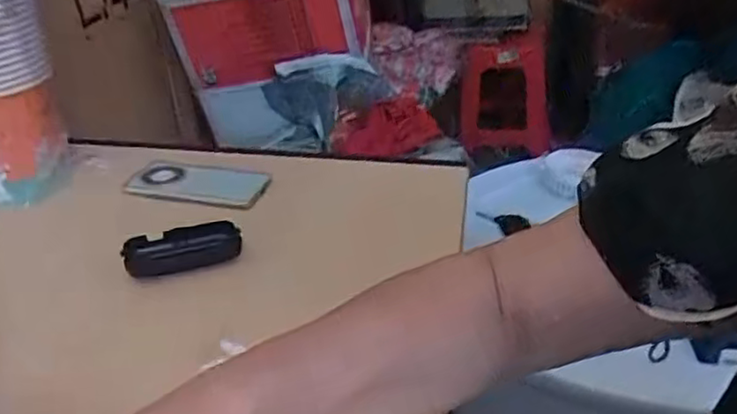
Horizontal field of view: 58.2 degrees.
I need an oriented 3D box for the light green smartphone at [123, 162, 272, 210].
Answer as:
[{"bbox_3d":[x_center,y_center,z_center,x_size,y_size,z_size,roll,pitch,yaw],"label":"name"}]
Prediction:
[{"bbox_3d":[-0.204,-0.028,0.796,0.159,0.009,0.085,10,32,12],"label":"light green smartphone"}]

